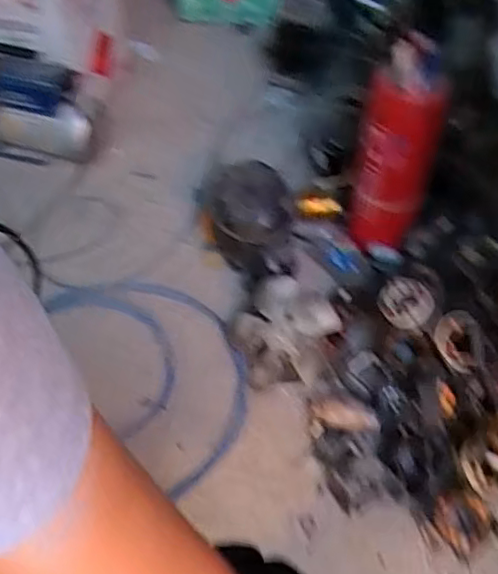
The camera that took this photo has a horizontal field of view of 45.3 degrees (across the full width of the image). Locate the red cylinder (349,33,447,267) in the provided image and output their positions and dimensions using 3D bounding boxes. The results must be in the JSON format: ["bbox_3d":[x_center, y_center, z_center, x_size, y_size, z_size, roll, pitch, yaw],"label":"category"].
[{"bbox_3d":[0.261,-0.245,1.056,0.131,0.386,0.134,13,50,10],"label":"red cylinder"}]

